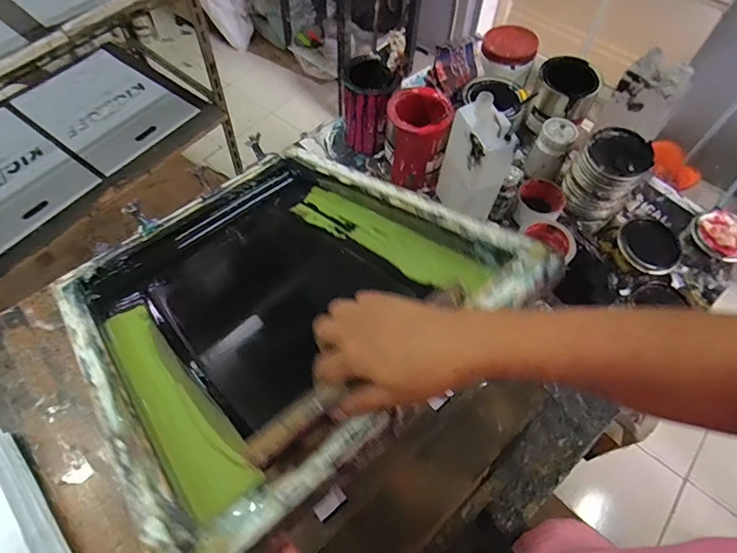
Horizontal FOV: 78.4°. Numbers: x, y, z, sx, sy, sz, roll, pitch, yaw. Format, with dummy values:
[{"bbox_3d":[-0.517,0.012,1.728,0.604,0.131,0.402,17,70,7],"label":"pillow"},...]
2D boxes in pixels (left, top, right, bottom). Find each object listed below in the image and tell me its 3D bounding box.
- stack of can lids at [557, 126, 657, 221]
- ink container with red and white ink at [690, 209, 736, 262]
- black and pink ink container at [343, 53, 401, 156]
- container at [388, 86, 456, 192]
[{"bbox_3d":[0.401,-0.178,0.773,0.108,0.127,0.103,27,64,13],"label":"stack of can lids"},{"bbox_3d":[0.642,-0.074,0.813,0.094,0.018,0.101,1,61,-1],"label":"ink container with red and white ink"},{"bbox_3d":[0.004,-0.319,0.856,0.099,0.141,0.091,1,61,-1],"label":"black and pink ink container"},{"bbox_3d":[0.083,-0.248,0.806,0.104,0.140,0.125,-9,61,-6],"label":"container"}]

